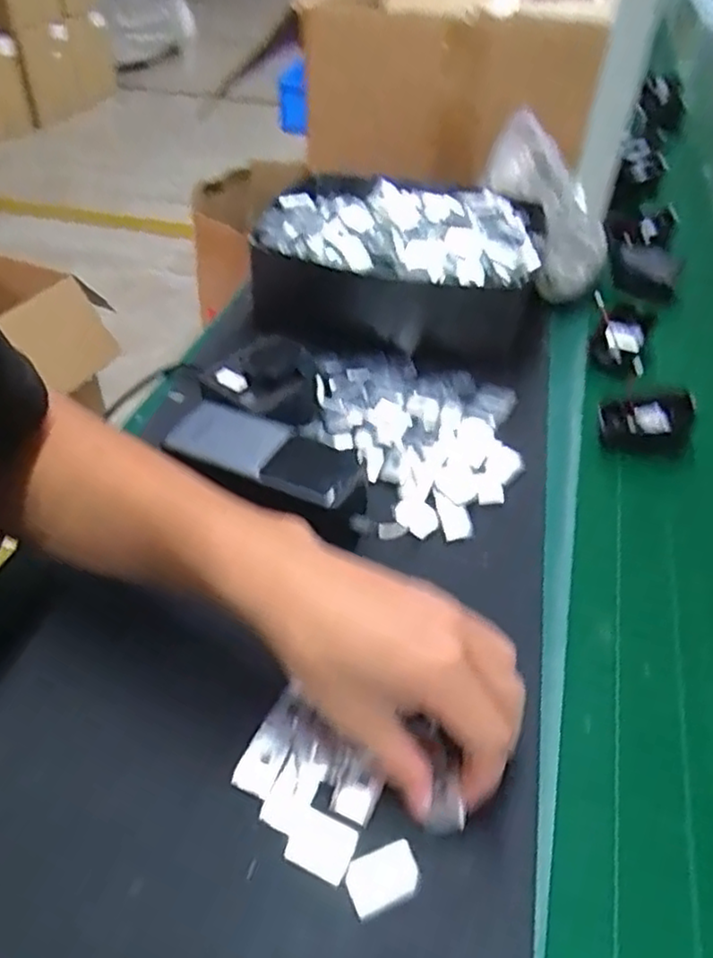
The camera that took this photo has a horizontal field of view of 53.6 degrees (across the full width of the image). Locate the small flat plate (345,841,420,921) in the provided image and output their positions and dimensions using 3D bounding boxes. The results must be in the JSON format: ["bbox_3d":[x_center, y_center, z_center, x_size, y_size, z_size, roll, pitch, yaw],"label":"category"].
[{"bbox_3d":[0.012,0.174,0.307,0.032,0.005,0.021,-14,45,-17],"label":"small flat plate"}]

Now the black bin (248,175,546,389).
[{"bbox_3d":[0.041,-0.211,0.665,0.250,0.081,0.216,6,42,4],"label":"black bin"}]

